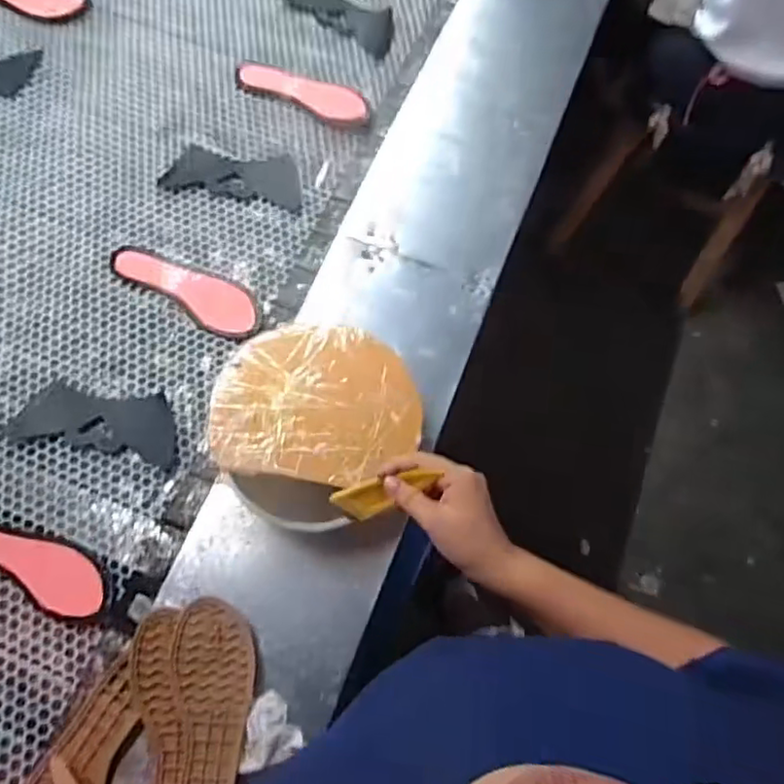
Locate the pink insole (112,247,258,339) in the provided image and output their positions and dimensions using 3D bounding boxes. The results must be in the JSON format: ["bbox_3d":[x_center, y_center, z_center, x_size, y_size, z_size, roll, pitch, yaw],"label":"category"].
[{"bbox_3d":[-0.289,-0.152,0.880,0.232,0.019,0.075,31,72,9],"label":"pink insole"}]

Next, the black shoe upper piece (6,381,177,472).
[{"bbox_3d":[-0.378,0.037,0.811,0.209,0.005,0.085,10,70,3],"label":"black shoe upper piece"}]

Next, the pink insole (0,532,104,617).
[{"bbox_3d":[-0.443,0.197,0.744,0.221,0.013,0.066,24,71,6],"label":"pink insole"}]

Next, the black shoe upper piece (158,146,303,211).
[{"bbox_3d":[-0.238,-0.334,0.956,0.210,0.008,0.087,11,70,2],"label":"black shoe upper piece"}]

